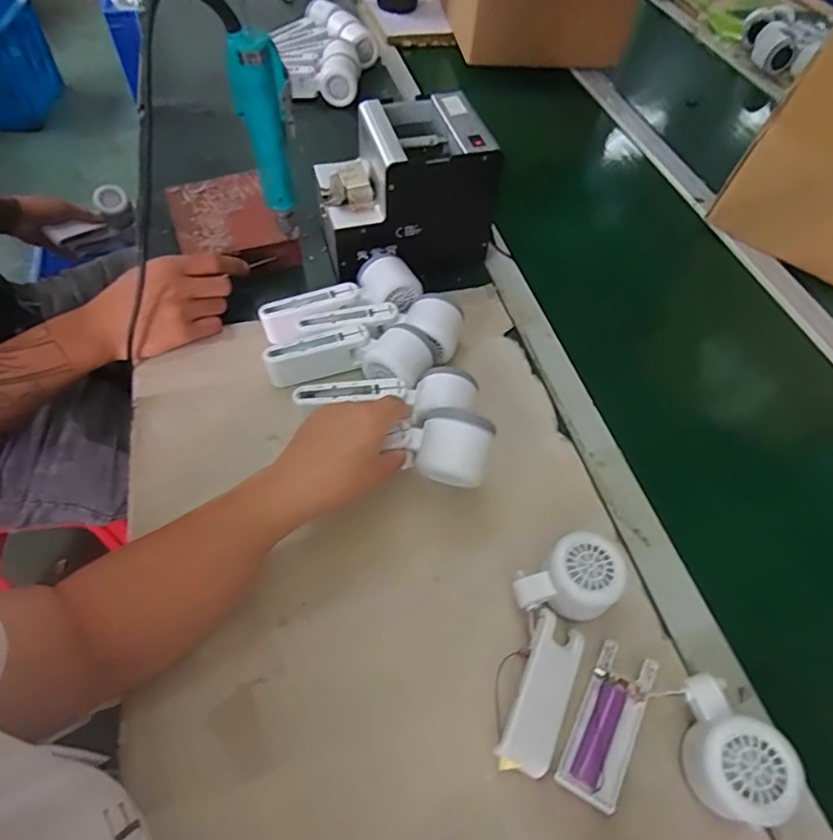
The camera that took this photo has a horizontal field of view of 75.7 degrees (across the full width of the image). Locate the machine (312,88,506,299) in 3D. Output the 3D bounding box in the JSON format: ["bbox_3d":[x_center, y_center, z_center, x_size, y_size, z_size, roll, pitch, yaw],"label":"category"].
[{"bbox_3d":[-0.017,-0.255,0.613,0.179,0.150,0.140,-14,57,-15],"label":"machine"}]

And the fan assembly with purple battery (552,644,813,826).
[{"bbox_3d":[0.173,0.221,0.355,0.124,0.051,0.107,28,57,14],"label":"fan assembly with purple battery"}]

